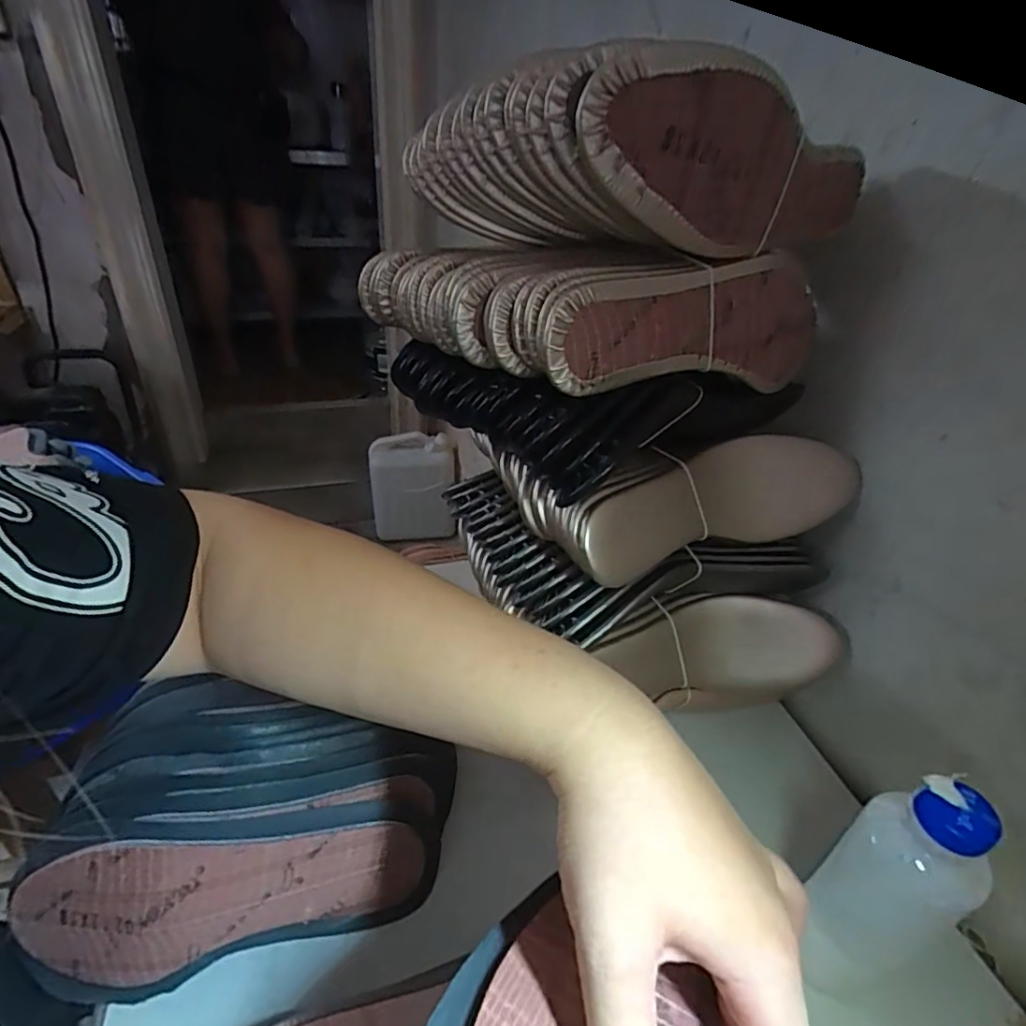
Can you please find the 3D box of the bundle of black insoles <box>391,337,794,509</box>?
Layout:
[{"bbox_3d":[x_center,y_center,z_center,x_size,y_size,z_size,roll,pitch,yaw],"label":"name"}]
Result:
[{"bbox_3d":[0.056,-0.094,0.418,0.214,0.072,0.227,-19,40,-30],"label":"bundle of black insoles"}]

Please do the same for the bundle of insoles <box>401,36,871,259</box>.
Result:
[{"bbox_3d":[0.071,-0.206,0.338,0.204,0.080,0.200,-22,41,-33],"label":"bundle of insoles"}]

